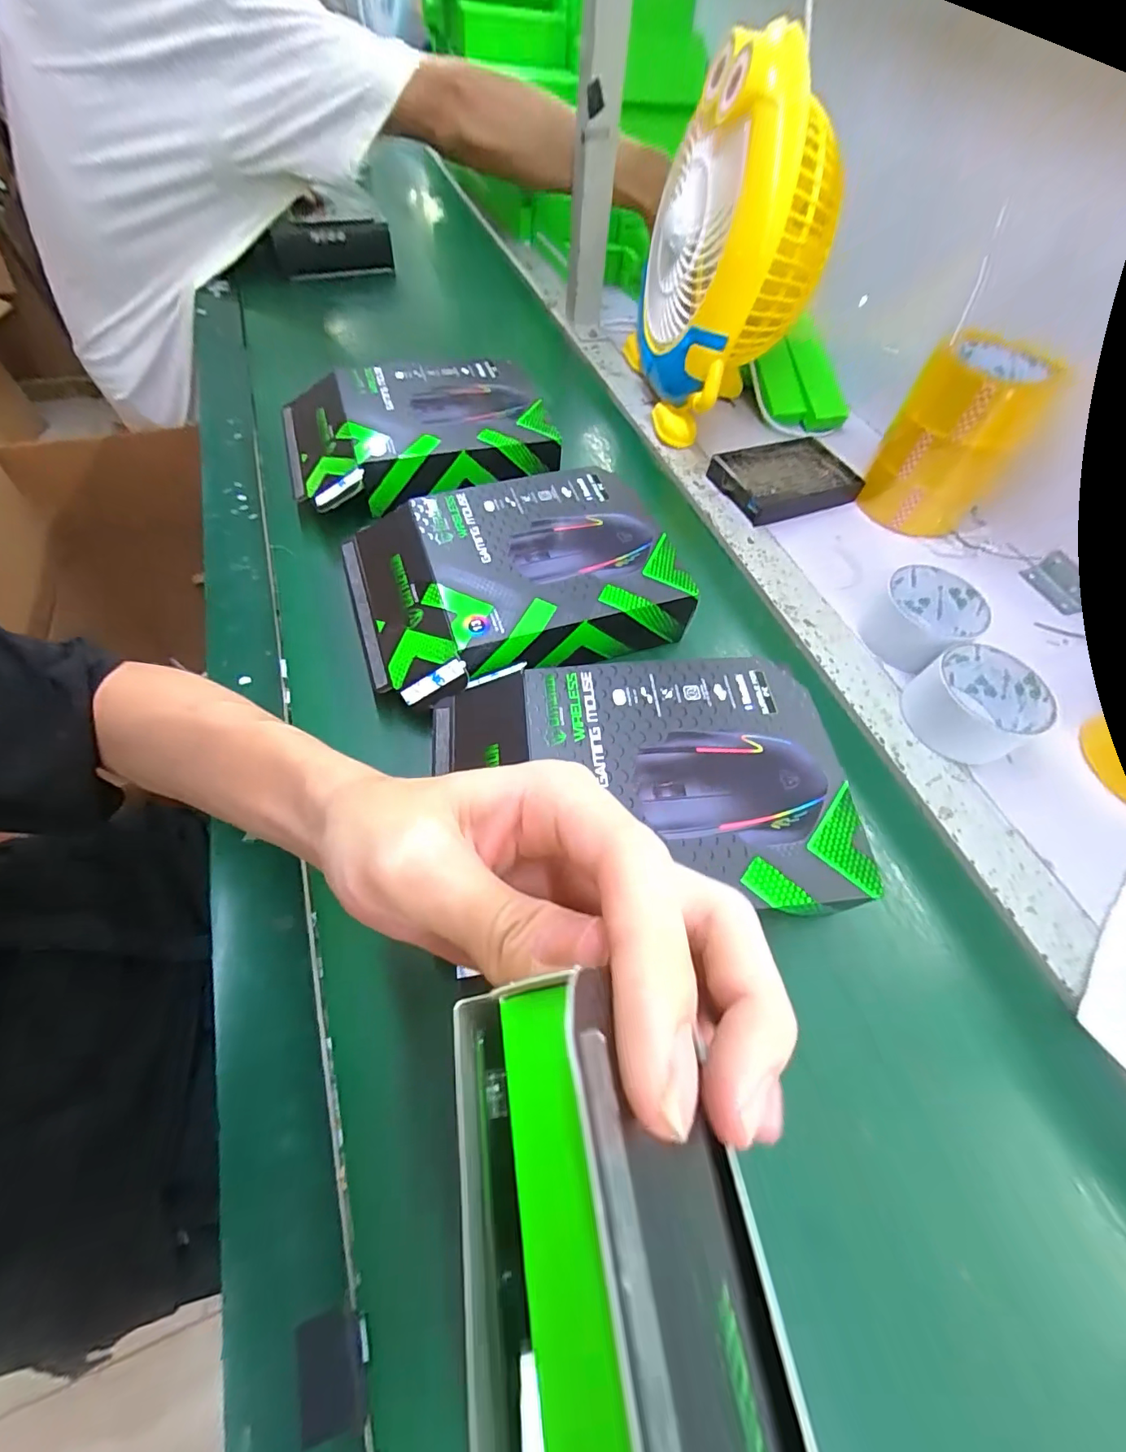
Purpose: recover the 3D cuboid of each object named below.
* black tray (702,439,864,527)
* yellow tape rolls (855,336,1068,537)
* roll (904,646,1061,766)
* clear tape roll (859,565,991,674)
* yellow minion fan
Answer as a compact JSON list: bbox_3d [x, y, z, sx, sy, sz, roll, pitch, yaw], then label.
[{"bbox_3d":[0.229,-0.259,0.530,0.138,0.023,0.092,-17,61,-15],"label":"black tray"},{"bbox_3d":[0.363,-0.263,0.476,0.098,0.135,0.097,2,58,-3],"label":"yellow tape rolls"},{"bbox_3d":[0.307,-0.017,0.378,0.073,0.040,0.079,2,58,-3],"label":"roll"},{"bbox_3d":[0.299,-0.090,0.423,0.079,0.038,0.076,2,58,-3],"label":"clear tape roll"},{"bbox_3d":[0.168,-0.467,0.513,0.131,0.262,0.228,-4,59,-7],"label":"yellow minion fan"}]

